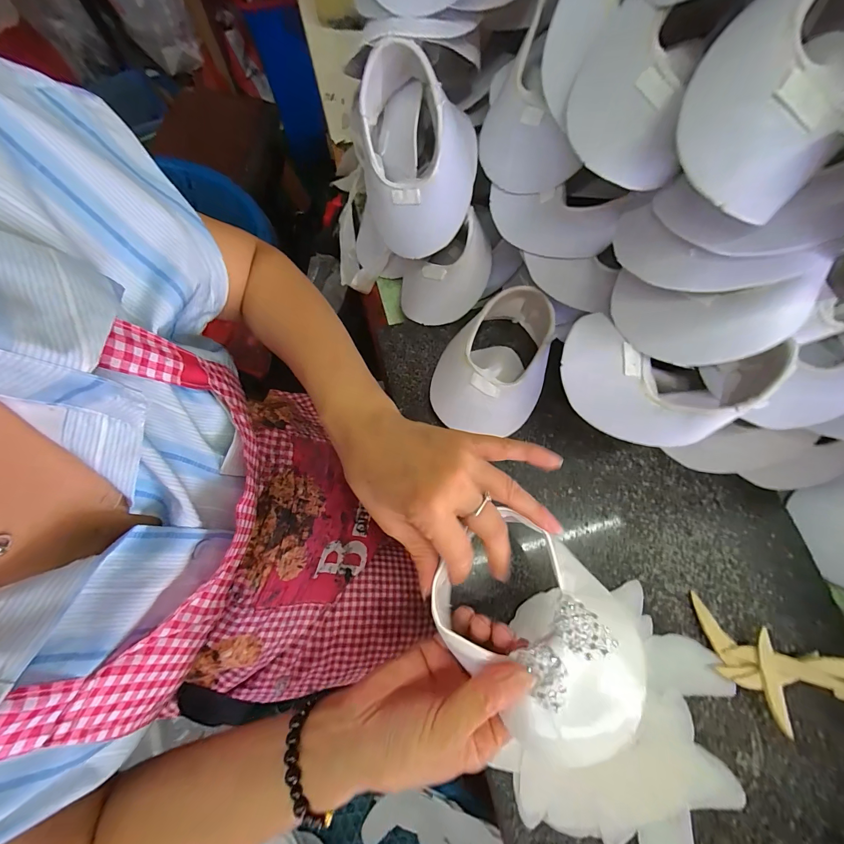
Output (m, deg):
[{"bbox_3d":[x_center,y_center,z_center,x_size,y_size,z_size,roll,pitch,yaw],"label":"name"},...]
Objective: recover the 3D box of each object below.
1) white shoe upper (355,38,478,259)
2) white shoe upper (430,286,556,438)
[{"bbox_3d":[-0.005,-0.237,0.330,0.105,0.065,0.152,2,114,18],"label":"white shoe upper"},{"bbox_3d":[0.069,-0.064,0.352,0.103,0.050,0.131,12,73,2],"label":"white shoe upper"}]

